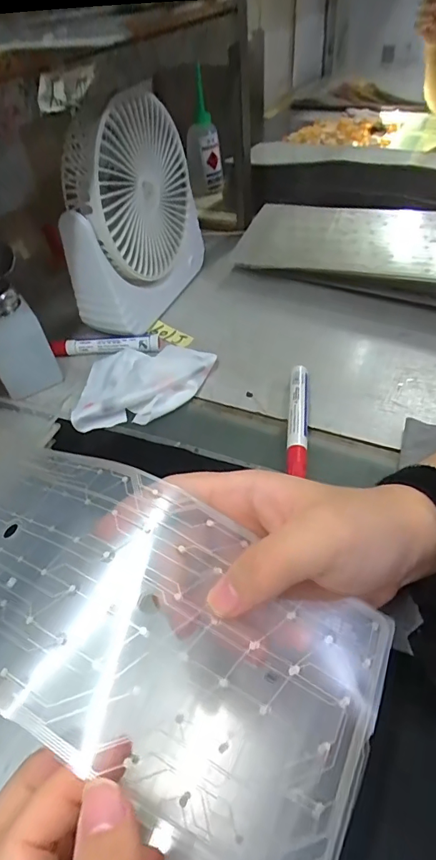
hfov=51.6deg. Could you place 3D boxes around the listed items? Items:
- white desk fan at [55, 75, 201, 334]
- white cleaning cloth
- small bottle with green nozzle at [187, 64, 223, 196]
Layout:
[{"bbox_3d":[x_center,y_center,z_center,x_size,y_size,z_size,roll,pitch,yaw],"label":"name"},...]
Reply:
[{"bbox_3d":[-0.085,-0.220,0.469,0.063,0.197,0.187,13,49,18],"label":"white desk fan"},{"bbox_3d":[-0.067,-0.047,0.423,0.122,0.024,0.102,-6,46,0],"label":"white cleaning cloth"},{"bbox_3d":[-0.025,-0.479,0.740,0.060,0.164,0.052,-6,46,1],"label":"small bottle with green nozzle"}]

